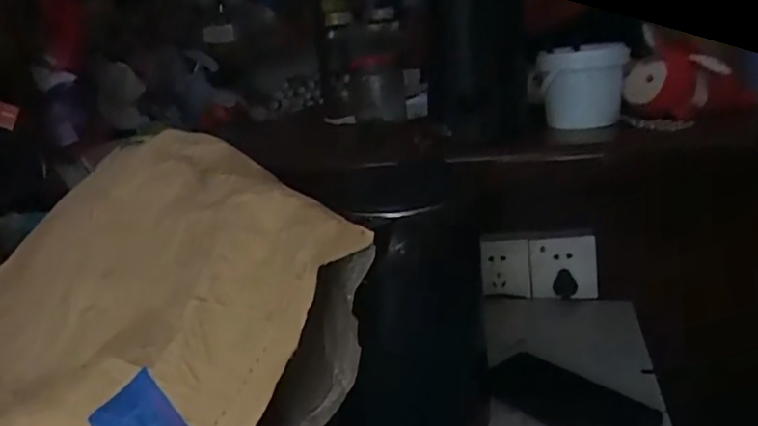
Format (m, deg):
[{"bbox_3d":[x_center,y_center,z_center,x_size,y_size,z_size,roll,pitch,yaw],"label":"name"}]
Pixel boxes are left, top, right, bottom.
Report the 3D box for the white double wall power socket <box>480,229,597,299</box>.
[{"bbox_3d":[0.210,0.068,0.789,0.144,0.091,0.021,-3,17,9],"label":"white double wall power socket"}]

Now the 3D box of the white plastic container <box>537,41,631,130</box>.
[{"bbox_3d":[0.261,-0.156,0.764,0.101,0.107,0.087,-1,17,16],"label":"white plastic container"}]

